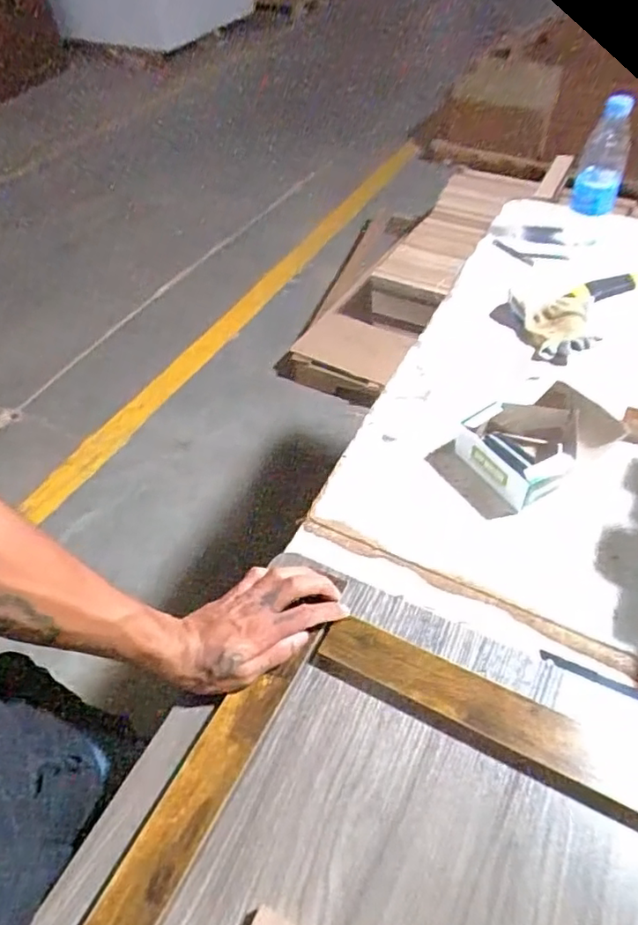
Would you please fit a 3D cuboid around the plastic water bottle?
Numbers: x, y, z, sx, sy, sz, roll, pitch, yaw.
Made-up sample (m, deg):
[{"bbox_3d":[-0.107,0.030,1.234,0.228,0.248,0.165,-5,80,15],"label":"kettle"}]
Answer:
[{"bbox_3d":[0.423,-0.450,0.876,0.064,0.154,0.074,18,55,18],"label":"plastic water bottle"}]

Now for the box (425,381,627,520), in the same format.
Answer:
[{"bbox_3d":[0.232,-0.025,0.663,0.178,0.054,0.123,-29,53,-20],"label":"box"}]

